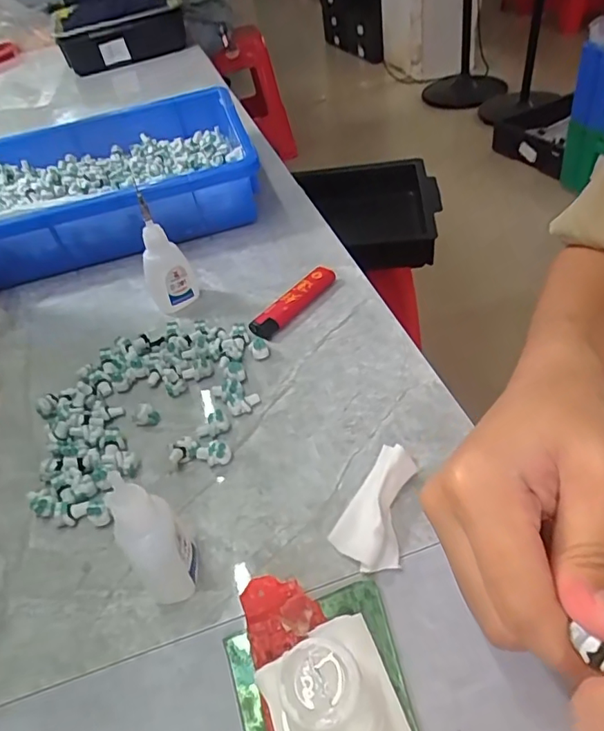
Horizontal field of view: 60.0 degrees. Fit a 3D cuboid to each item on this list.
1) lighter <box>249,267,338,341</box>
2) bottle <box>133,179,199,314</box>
[{"bbox_3d":[-0.006,-0.048,0.380,0.016,0.014,0.079,25,55,32],"label":"lighter"},{"bbox_3d":[-0.102,-0.084,0.381,0.033,0.090,0.028,-18,44,-6],"label":"bottle"}]

